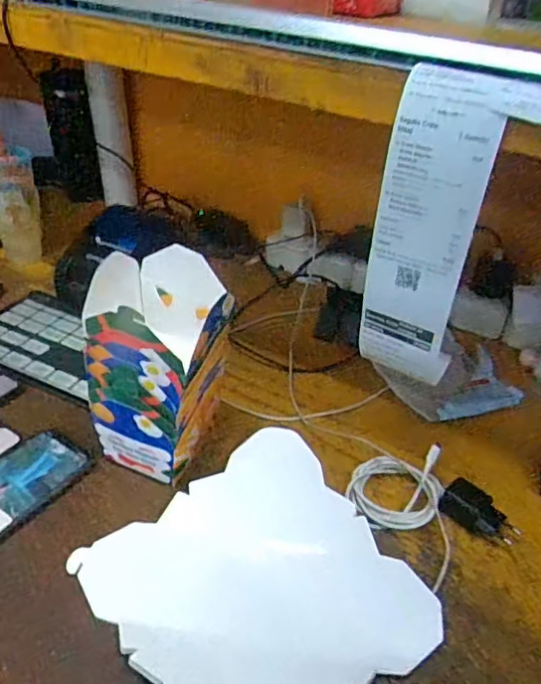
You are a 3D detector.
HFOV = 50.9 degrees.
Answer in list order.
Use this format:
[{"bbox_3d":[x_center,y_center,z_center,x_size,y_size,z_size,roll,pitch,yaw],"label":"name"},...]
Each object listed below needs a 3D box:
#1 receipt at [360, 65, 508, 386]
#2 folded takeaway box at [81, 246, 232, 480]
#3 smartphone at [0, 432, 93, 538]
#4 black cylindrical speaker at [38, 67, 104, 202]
[{"bbox_3d":[0.135,-0.082,0.500,0.089,0.269,0.047,20,38,21],"label":"receipt"},{"bbox_3d":[-0.107,0.030,0.562,0.117,0.207,0.108,19,38,19],"label":"folded takeaway box"},{"bbox_3d":[-0.270,0.152,0.579,0.084,0.009,0.164,26,41,27],"label":"smartphone"},{"bbox_3d":[-0.391,-0.403,1.123,0.083,0.245,0.064,-11,39,-21],"label":"black cylindrical speaker"}]

